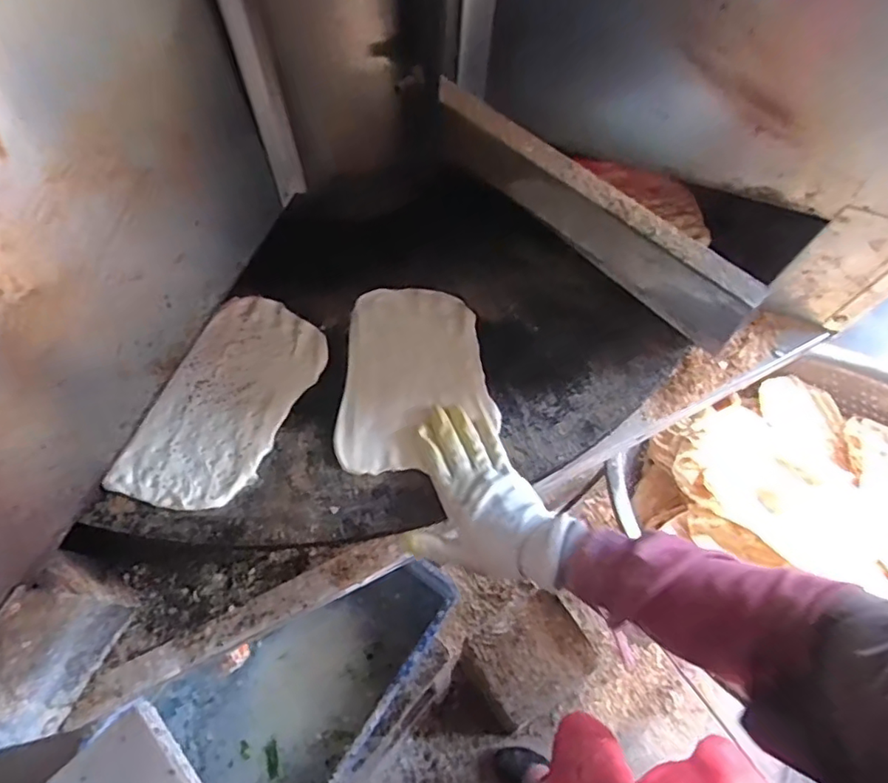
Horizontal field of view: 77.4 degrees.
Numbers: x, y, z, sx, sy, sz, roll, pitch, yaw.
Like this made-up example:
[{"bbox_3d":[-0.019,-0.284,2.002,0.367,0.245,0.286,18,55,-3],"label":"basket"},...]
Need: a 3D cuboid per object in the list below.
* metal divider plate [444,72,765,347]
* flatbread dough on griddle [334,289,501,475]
[{"bbox_3d":[0.119,-0.149,0.490,0.313,0.120,0.026,42,78,16],"label":"metal divider plate"},{"bbox_3d":[-0.030,-0.019,0.585,0.154,0.005,0.207,-1,66,-5],"label":"flatbread dough on griddle"}]

